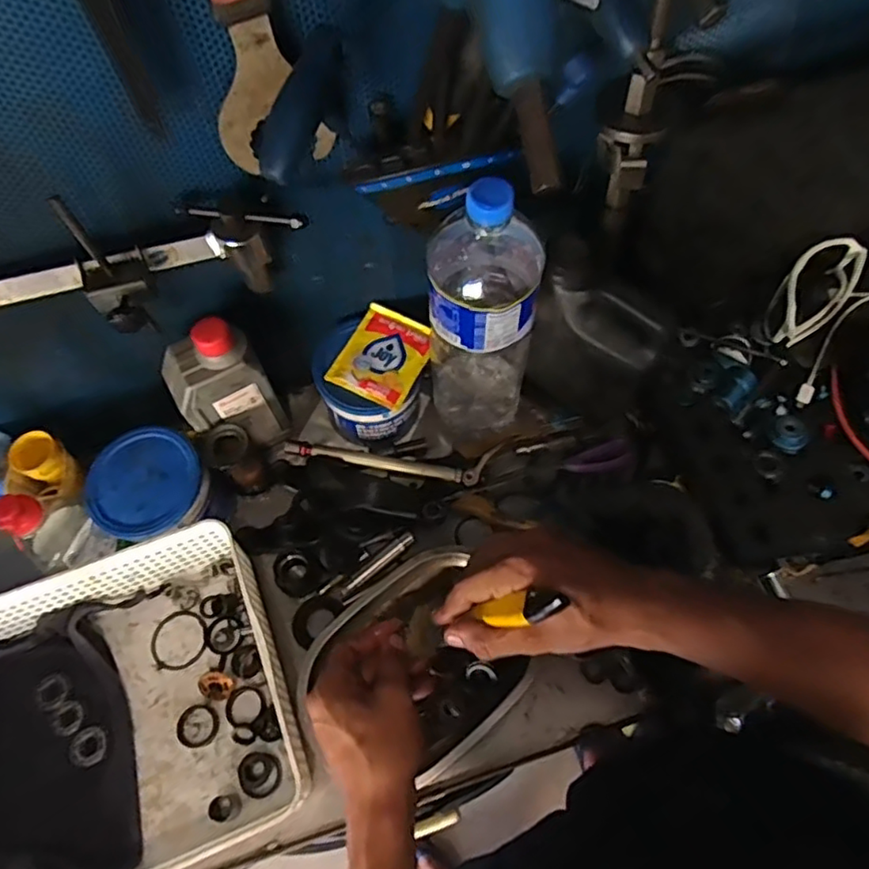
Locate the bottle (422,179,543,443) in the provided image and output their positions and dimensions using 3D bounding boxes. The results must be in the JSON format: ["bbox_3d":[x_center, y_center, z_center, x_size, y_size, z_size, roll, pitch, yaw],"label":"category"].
[{"bbox_3d":[0.043,-0.095,0.546,0.091,0.303,0.093,1,65,3],"label":"bottle"}]

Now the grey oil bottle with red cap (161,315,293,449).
[{"bbox_3d":[-0.195,-0.037,0.588,0.079,0.176,0.046,-27,66,-10],"label":"grey oil bottle with red cap"}]

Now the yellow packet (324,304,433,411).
[{"bbox_3d":[-0.050,-0.077,0.605,0.081,0.010,0.096,25,68,14],"label":"yellow packet"}]

